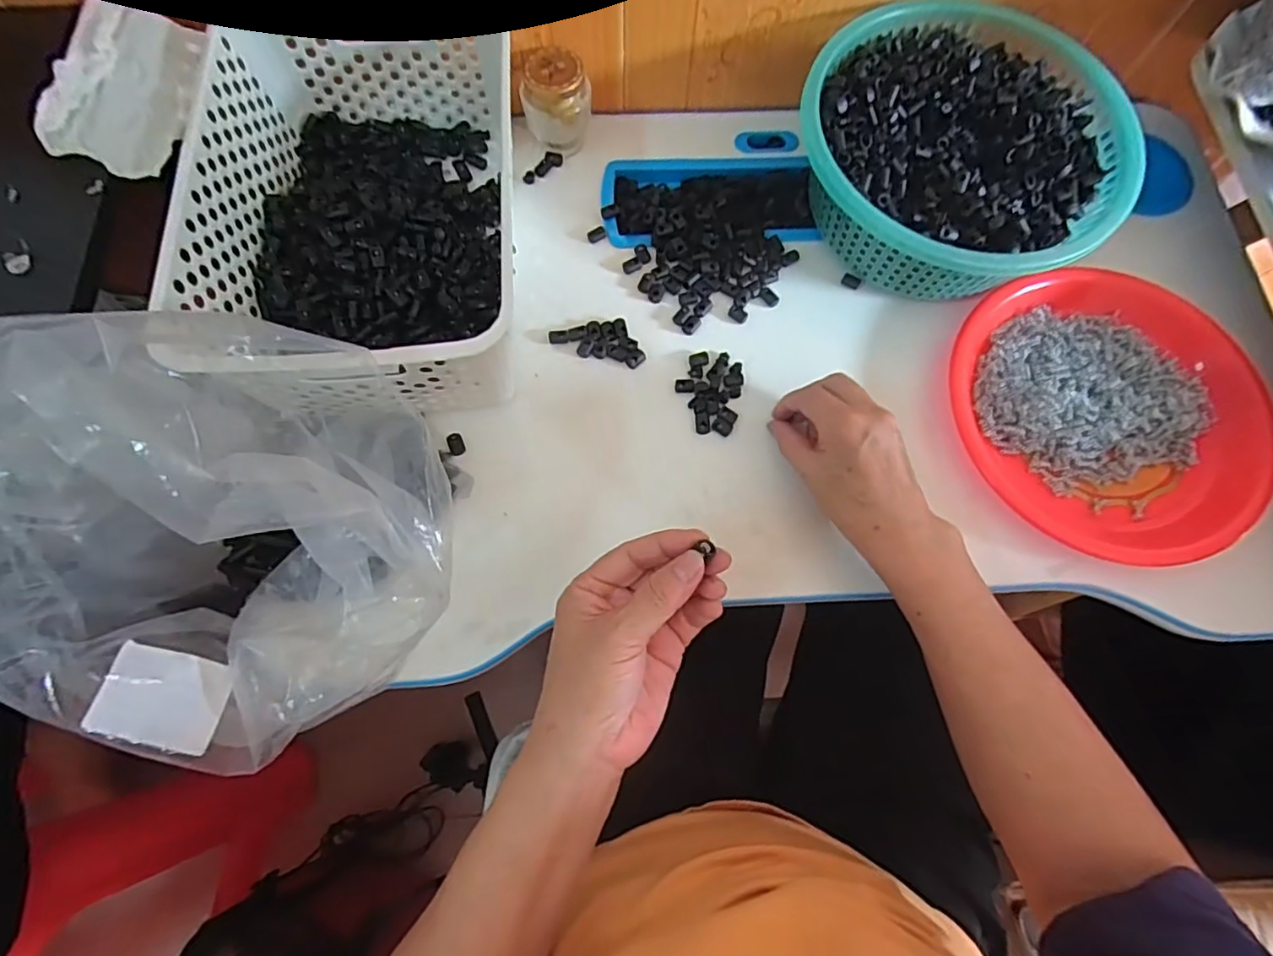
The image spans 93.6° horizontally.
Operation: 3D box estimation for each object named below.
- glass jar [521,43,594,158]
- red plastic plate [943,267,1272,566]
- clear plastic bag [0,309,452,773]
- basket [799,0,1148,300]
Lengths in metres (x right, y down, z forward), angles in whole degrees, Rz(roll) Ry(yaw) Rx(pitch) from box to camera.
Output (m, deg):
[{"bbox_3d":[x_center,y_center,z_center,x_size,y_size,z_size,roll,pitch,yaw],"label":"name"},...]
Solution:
[{"bbox_3d":[-0.066,-0.319,0.505,0.054,0.062,0.054,0,72,-1],"label":"glass jar"},{"bbox_3d":[0.347,-0.055,0.441,0.221,0.025,0.218,0,72,-1],"label":"red plastic plate"},{"bbox_3d":[-0.210,0.044,0.313,0.216,0.207,0.173,-25,74,-9],"label":"clear plastic bag"},{"bbox_3d":[0.240,-0.252,0.470,0.232,0.086,0.232,0,72,-1],"label":"basket"}]

